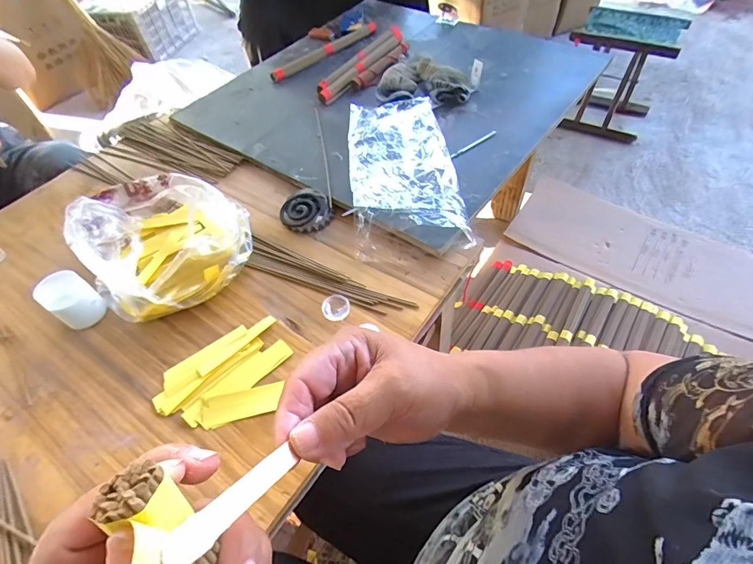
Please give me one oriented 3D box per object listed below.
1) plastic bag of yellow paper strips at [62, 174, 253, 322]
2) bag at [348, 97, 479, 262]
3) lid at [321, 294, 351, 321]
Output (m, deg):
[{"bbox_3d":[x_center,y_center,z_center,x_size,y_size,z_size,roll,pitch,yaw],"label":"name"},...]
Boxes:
[{"bbox_3d":[-0.313,-0.065,0.588,0.239,0.089,0.228,27,60,22],"label":"plastic bag of yellow paper strips"},{"bbox_3d":[0.041,-0.203,0.679,0.175,0.035,0.377,-6,53,1],"label":"bag"},{"bbox_3d":[-0.055,0.034,0.543,0.038,0.009,0.037,-2,53,3],"label":"lid"}]

